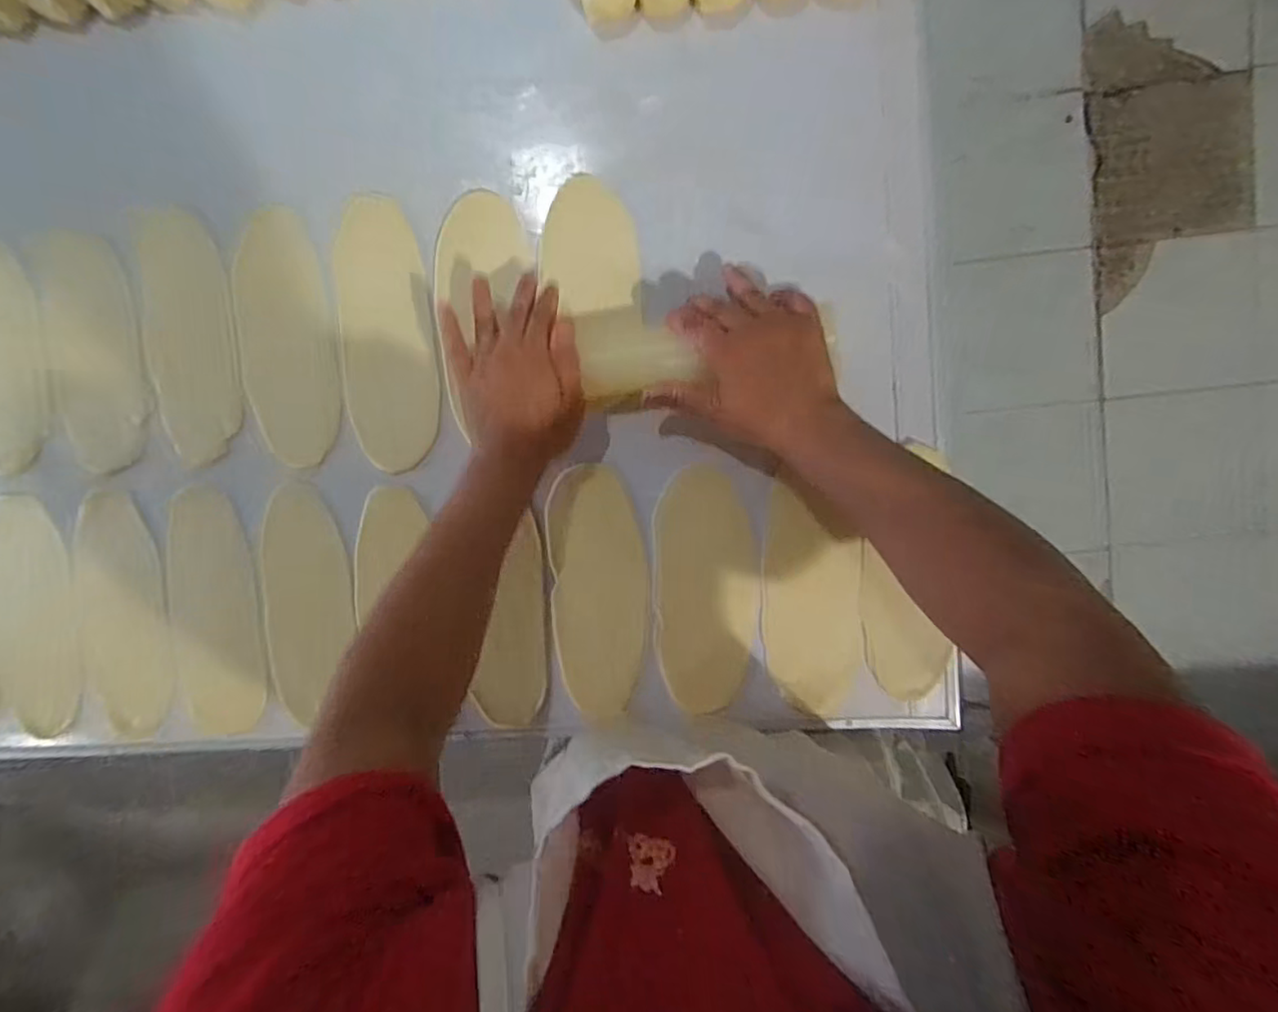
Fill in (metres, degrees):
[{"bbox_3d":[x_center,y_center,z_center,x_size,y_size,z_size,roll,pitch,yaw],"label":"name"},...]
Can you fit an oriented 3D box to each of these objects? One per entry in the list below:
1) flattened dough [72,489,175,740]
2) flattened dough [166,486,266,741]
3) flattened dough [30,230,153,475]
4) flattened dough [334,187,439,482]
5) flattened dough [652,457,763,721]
[{"bbox_3d":[-0.502,0.107,0.613,0.089,0.009,0.236,-2,98,3],"label":"flattened dough"},{"bbox_3d":[-0.408,0.101,0.603,0.089,0.007,0.232,-5,98,4],"label":"flattened dough"},{"bbox_3d":[-0.507,-0.146,0.589,0.089,0.015,0.218,-10,97,4],"label":"flattened dough"},{"bbox_3d":[-0.227,-0.156,0.570,0.087,0.006,0.240,-5,92,8],"label":"flattened dough"},{"bbox_3d":[0.060,0.073,0.547,0.088,0.011,0.206,-1,96,-5],"label":"flattened dough"}]

